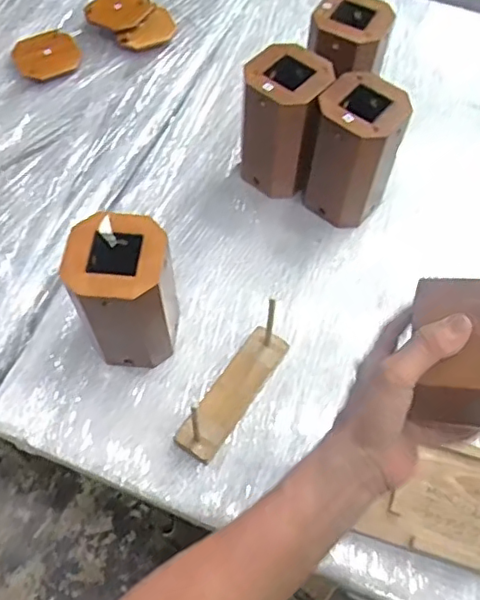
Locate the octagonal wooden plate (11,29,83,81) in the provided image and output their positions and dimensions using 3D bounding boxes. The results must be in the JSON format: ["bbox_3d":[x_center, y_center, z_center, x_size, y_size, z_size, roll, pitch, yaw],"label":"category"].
[{"bbox_3d":[-0.304,-0.387,0.945,0.098,0.009,0.092,-35,79,-18],"label":"octagonal wooden plate"}]

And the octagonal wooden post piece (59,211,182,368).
[{"bbox_3d":[-0.121,-0.003,0.653,0.097,0.166,0.103,3,61,2],"label":"octagonal wooden post piece"}]

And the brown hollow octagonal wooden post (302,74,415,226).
[{"bbox_3d":[0.140,-0.179,0.761,0.094,0.170,0.084,38,67,19],"label":"brown hollow octagonal wooden post"}]

